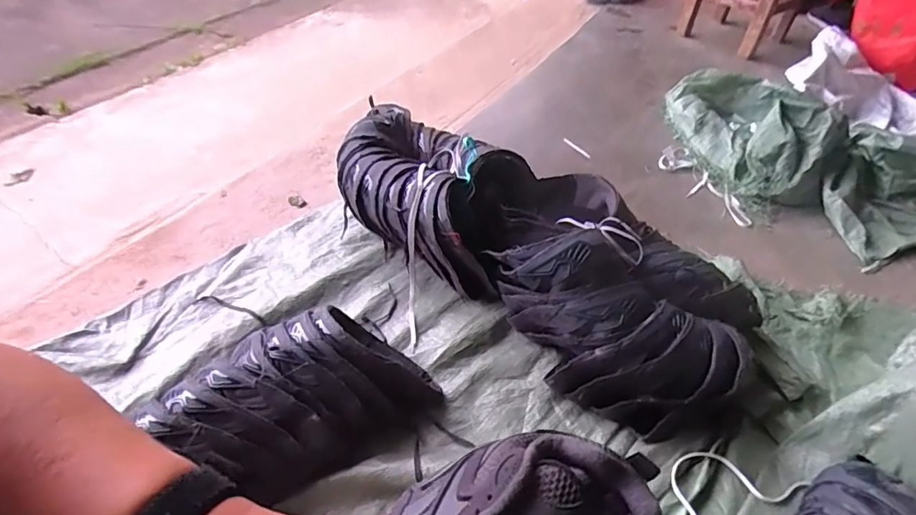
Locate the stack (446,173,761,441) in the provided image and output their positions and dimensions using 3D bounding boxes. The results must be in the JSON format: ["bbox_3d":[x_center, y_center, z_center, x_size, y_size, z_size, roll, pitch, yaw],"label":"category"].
[{"bbox_3d":[0.253,0.013,0.875,0.355,0.186,0.534,-20,48,-19],"label":"stack"}]

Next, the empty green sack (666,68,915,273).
[{"bbox_3d":[0.900,-0.298,1.269,0.792,0.177,0.579,32,53,29],"label":"empty green sack"}]

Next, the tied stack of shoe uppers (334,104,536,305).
[{"bbox_3d":[-0.049,-0.121,1.027,0.402,0.197,0.273,30,52,28],"label":"tied stack of shoe uppers"}]

